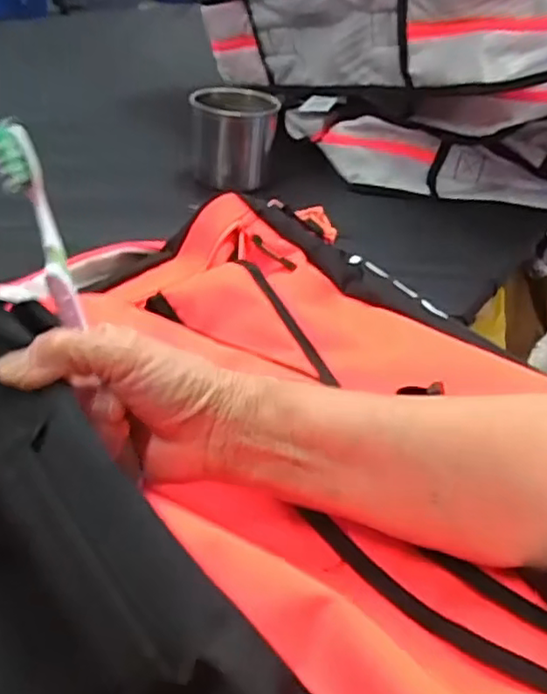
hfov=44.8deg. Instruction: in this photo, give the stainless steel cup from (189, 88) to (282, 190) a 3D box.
[{"bbox_3d":[-0.047,-0.251,0.793,0.098,0.099,0.097,5,34,-3],"label":"stainless steel cup"}]

